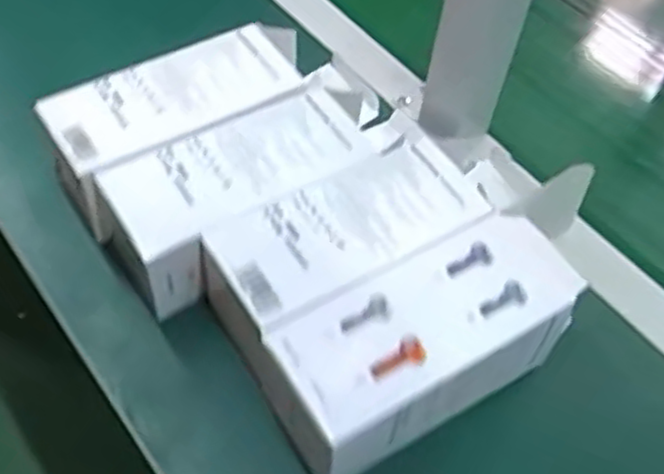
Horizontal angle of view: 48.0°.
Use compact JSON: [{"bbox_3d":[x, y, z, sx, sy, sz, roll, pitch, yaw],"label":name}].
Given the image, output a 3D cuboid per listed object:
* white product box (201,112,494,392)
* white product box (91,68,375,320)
[{"bbox_3d":[0.002,0.005,0.464,0.174,0.077,0.087,-31,65,-20],"label":"white product box"},{"bbox_3d":[-0.053,-0.037,0.488,0.188,0.071,0.082,-31,65,-20],"label":"white product box"}]

